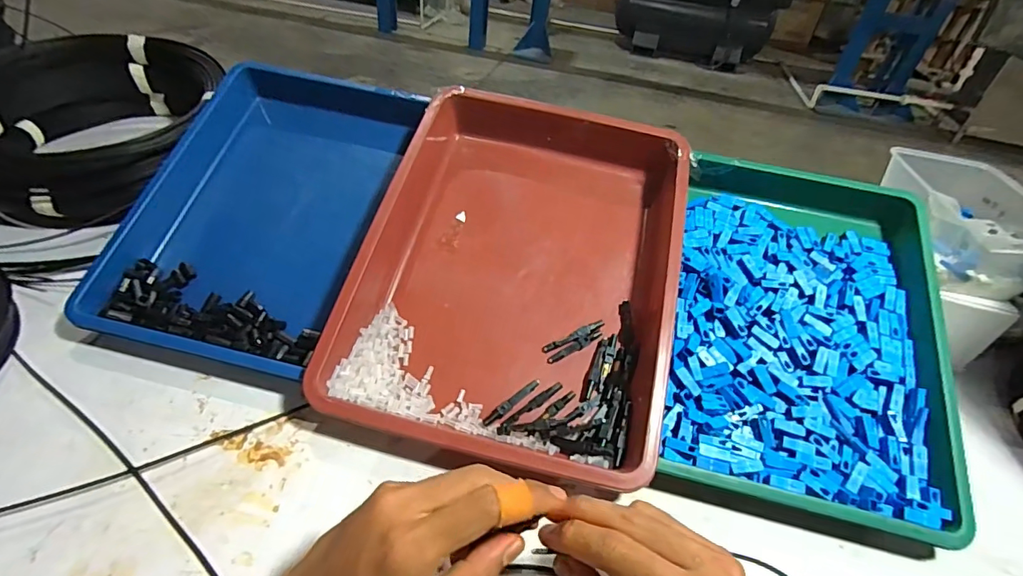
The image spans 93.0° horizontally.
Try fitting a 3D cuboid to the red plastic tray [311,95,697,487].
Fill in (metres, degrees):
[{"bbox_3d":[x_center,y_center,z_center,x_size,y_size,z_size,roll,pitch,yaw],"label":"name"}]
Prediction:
[{"bbox_3d":[0.011,-0.023,0.445,0.262,0.053,0.343,14,63,5],"label":"red plastic tray"}]

